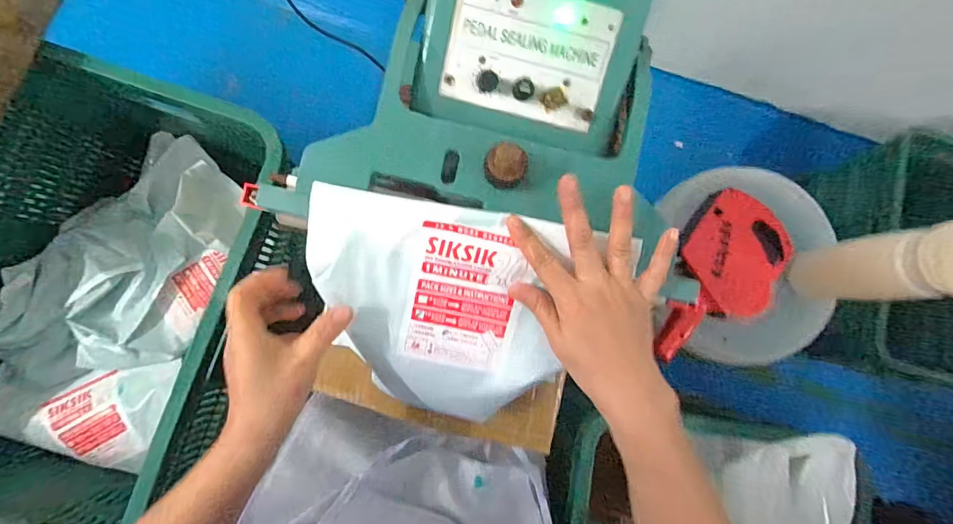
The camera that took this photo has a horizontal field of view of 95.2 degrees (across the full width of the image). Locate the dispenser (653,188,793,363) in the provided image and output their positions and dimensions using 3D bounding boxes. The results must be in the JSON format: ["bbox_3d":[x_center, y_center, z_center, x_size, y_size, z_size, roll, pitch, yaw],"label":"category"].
[{"bbox_3d":[0.306,0.026,0.543,0.115,0.047,0.219,27,82,-3],"label":"dispenser"}]

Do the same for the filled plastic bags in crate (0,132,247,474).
[{"bbox_3d":[-0.508,0.038,0.603,0.235,0.108,0.460,23,82,-3],"label":"filled plastic bags in crate"}]

